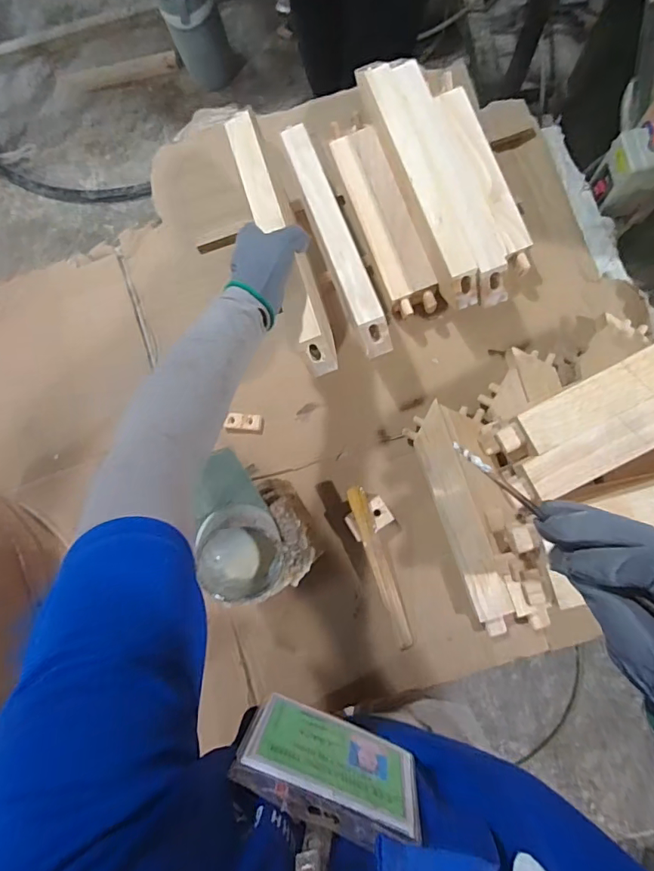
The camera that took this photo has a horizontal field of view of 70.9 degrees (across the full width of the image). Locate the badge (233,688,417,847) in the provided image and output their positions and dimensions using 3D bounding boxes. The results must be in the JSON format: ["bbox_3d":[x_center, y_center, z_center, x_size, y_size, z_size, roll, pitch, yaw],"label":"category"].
[{"bbox_3d":[0.002,0.184,0.255,0.098,0.081,0.004,19,92,9],"label":"badge"}]

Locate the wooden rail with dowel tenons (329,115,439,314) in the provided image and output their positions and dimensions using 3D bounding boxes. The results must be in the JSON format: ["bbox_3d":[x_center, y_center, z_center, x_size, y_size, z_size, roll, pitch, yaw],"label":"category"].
[{"bbox_3d":[0.071,-0.281,0.583,0.064,0.020,0.265,-19,83,4],"label":"wooden rail with dowel tenons"}]

